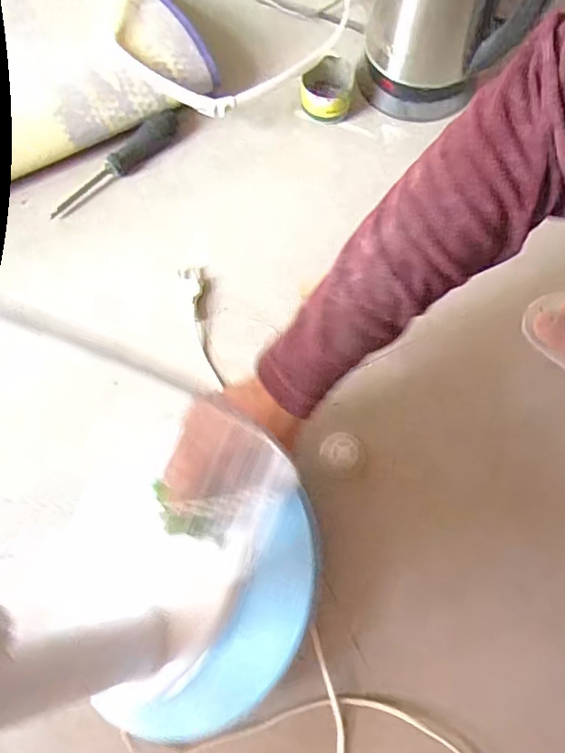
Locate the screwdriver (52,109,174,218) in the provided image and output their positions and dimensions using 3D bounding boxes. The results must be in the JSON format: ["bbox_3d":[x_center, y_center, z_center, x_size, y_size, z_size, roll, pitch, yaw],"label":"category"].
[{"bbox_3d":[-0.194,-0.246,0.590,0.181,0.024,0.027,-38,78,1],"label":"screwdriver"}]

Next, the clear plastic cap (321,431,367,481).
[{"bbox_3d":[0.061,0.081,0.517,0.047,0.024,0.041,41,77,10],"label":"clear plastic cap"}]

